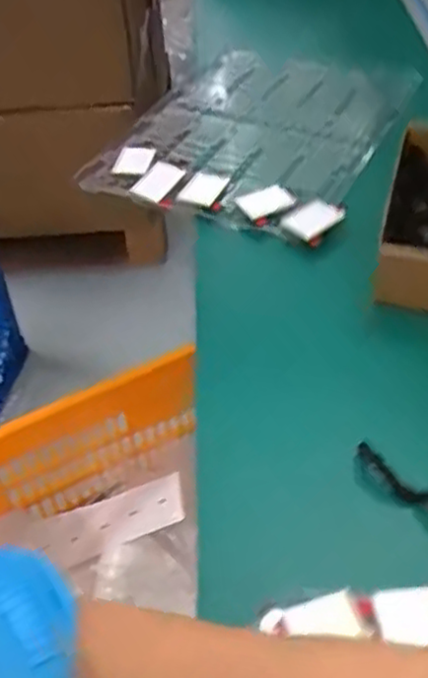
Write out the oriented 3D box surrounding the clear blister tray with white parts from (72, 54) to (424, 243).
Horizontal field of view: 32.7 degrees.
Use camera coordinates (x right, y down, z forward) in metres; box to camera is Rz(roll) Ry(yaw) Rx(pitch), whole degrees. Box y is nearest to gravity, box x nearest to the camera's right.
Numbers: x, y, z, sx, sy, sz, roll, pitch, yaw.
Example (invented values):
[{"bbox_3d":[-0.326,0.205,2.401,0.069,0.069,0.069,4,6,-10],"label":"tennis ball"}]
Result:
[{"bbox_3d":[0.042,-0.224,0.782,0.262,0.021,0.327,15,49,20],"label":"clear blister tray with white parts"}]

